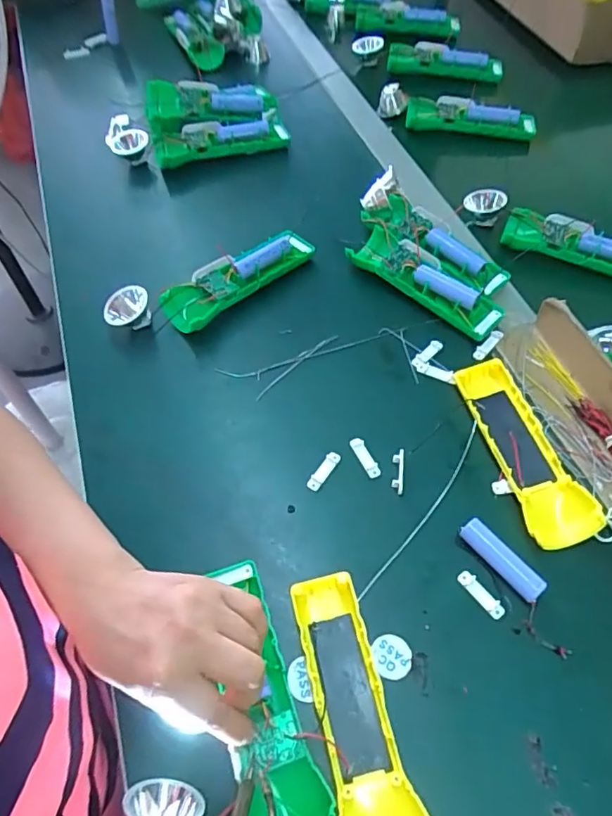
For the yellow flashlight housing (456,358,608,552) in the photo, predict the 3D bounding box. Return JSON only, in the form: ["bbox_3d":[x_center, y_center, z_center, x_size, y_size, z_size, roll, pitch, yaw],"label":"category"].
[{"bbox_3d":[0.171,0.030,0.441,0.049,0.021,0.161,-11,55,-5],"label":"yellow flashlight housing"}]

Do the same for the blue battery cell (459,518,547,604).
[{"bbox_3d":[0.140,0.108,0.396,0.017,0.014,0.066,-34,60,-20],"label":"blue battery cell"}]

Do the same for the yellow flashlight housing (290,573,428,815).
[{"bbox_3d":[0.028,0.189,0.346,0.047,0.025,0.163,-13,55,-7],"label":"yellow flashlight housing"}]

